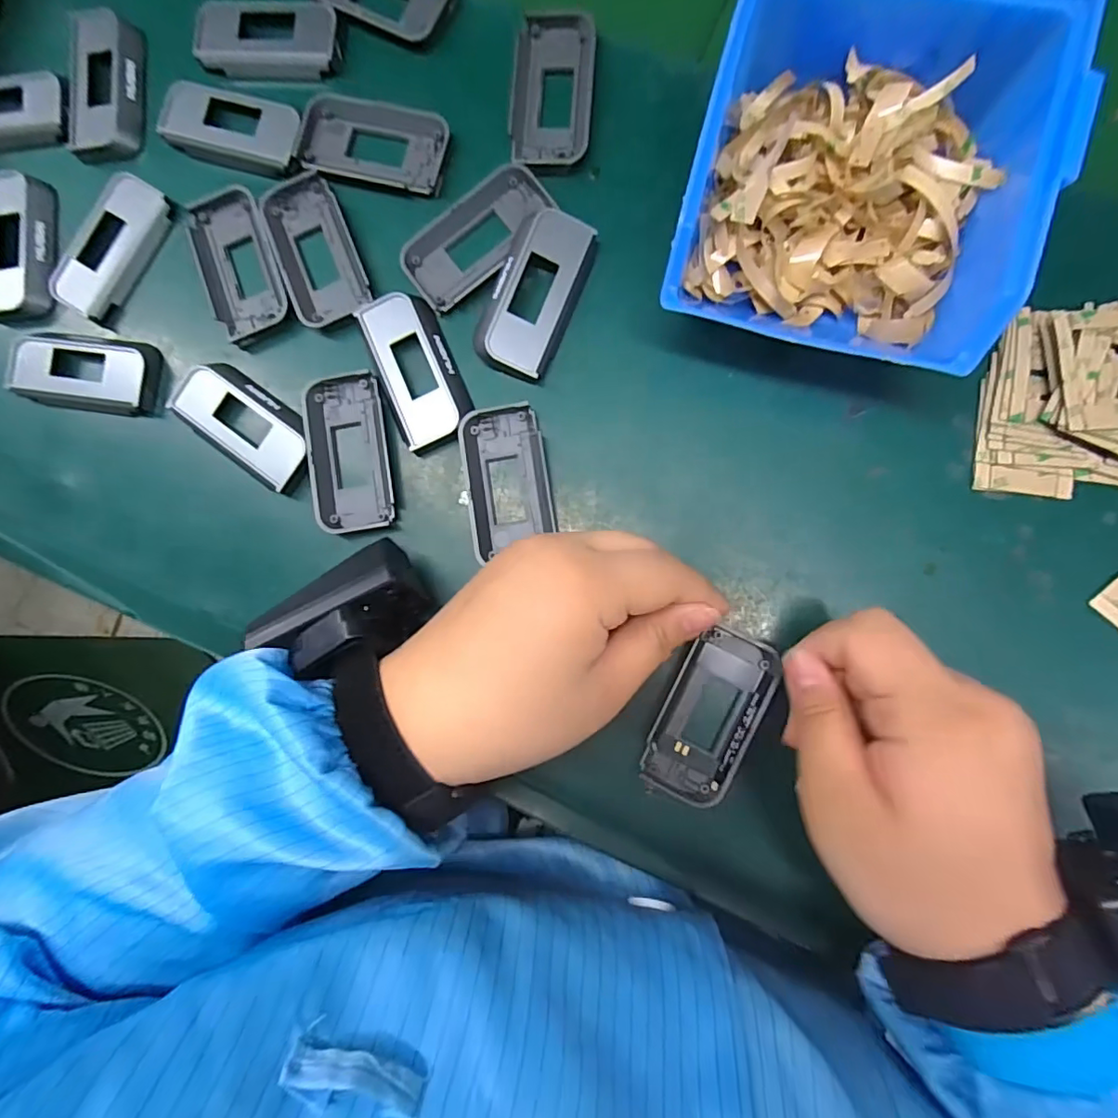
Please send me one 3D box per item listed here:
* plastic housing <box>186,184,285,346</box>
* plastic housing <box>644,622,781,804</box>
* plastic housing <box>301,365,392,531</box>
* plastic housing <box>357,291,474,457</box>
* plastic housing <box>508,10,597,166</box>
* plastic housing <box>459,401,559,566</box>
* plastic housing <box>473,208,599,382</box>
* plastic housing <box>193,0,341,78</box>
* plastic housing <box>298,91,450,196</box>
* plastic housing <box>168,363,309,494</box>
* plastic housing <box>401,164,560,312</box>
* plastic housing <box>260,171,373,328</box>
[{"bbox_3d":[-0.160,-0.146,0.273,0.037,0.007,0.075,-17,86,4],"label":"plastic housing"},{"bbox_3d":[0.065,0.068,0.243,0.039,0.009,0.076,26,90,5],"label":"plastic housing"},{"bbox_3d":[-0.101,-0.051,0.266,0.036,0.010,0.074,-8,87,4],"label":"plastic housing"},{"bbox_3d":[-0.068,-0.090,0.263,0.036,0.007,0.075,-24,86,3],"label":"plastic housing"},{"bbox_3d":[-0.003,-0.226,0.265,0.039,0.006,0.074,4,88,5],"label":"plastic housing"},{"bbox_3d":[-0.024,-0.037,0.258,0.038,0.009,0.069,-9,87,4],"label":"plastic housing"},{"bbox_3d":[-0.012,-0.122,0.257,0.037,0.012,0.076,23,90,5],"label":"plastic housing"},{"bbox_3d":[-0.149,-0.265,0.281,0.073,0.007,0.038,6,88,5],"label":"plastic housing"},{"bbox_3d":[-0.091,-0.206,0.271,0.073,0.007,0.041,15,89,5],"label":"plastic housing"},{"bbox_3d":[-0.152,-0.066,0.269,0.076,0.007,0.037,37,91,5],"label":"plastic housing"},{"bbox_3d":[-0.039,-0.154,0.262,0.075,0.008,0.041,-35,85,3],"label":"plastic housing"},{"bbox_3d":[-0.120,-0.152,0.272,0.037,0.007,0.074,-22,86,4],"label":"plastic housing"}]

